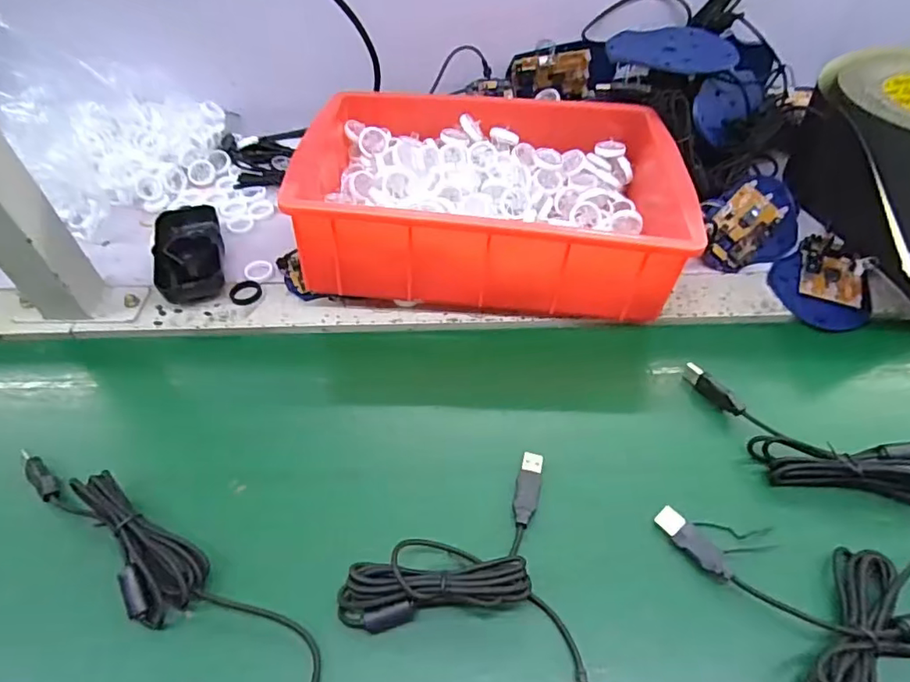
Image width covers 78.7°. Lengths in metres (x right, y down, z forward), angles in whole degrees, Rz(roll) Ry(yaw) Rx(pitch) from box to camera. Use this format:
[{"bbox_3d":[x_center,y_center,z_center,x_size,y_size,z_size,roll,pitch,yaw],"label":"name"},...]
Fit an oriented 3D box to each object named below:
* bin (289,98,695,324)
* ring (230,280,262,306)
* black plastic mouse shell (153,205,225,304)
[{"bbox_3d":[0.031,-0.127,0.468,0.286,0.096,0.209,3,50,3],"label":"bin"},{"bbox_3d":[-0.173,-0.041,0.459,0.025,0.004,0.025,0,50,0],"label":"ring"},{"bbox_3d":[-0.226,-0.077,0.474,0.050,0.027,0.108,-17,52,-13],"label":"black plastic mouse shell"}]

